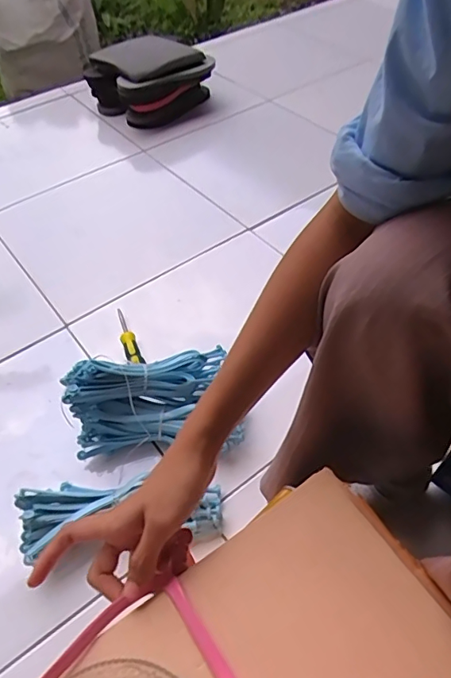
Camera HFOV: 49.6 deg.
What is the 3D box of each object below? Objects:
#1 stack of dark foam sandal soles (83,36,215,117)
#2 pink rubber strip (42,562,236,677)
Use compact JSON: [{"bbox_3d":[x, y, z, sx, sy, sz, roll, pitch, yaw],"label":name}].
[{"bbox_3d":[-0.201,-0.665,1.245,0.258,0.124,0.221,-34,58,-23],"label":"stack of dark foam sandal soles"},{"bbox_3d":[-0.067,0.225,0.265,0.158,0.049,0.131,-29,56,-20],"label":"pink rubber strip"}]

